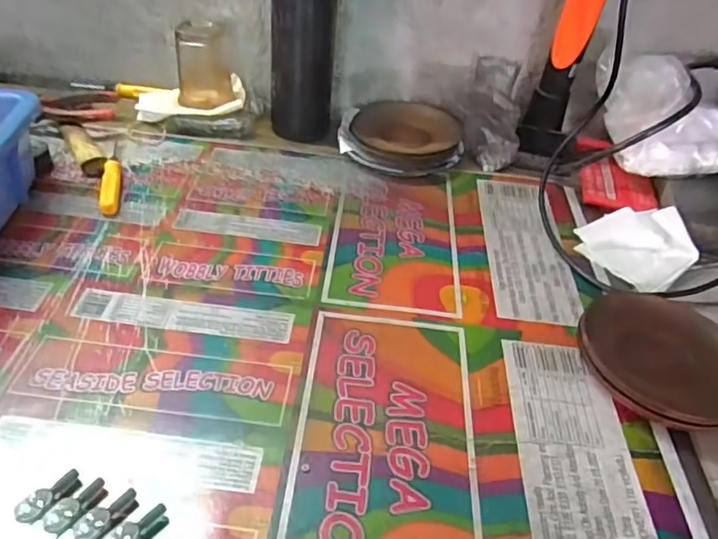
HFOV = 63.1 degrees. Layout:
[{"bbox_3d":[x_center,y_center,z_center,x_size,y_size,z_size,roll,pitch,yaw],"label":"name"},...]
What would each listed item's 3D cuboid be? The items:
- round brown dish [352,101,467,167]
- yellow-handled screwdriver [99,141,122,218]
[{"bbox_3d":[0.050,-0.147,0.640,0.118,0.029,0.122,5,40,-4],"label":"round brown dish"},{"bbox_3d":[-0.227,-0.089,0.541,0.015,0.013,0.119,-5,41,-15],"label":"yellow-handled screwdriver"}]

